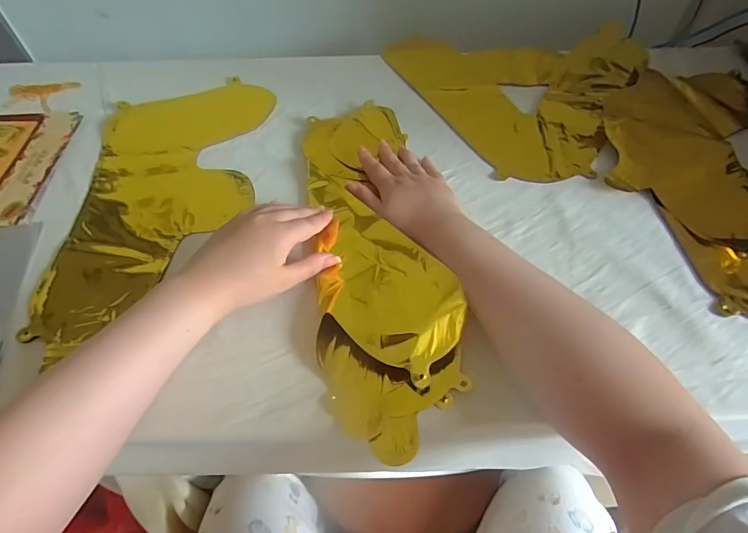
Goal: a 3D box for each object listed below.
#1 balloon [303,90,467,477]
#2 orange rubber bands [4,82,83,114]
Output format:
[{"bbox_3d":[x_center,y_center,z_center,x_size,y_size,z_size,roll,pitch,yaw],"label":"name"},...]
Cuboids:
[{"bbox_3d":[-0.006,-0.032,0.449,0.136,0.034,0.428,-8,54,-5],"label":"balloon"},{"bbox_3d":[-0.485,-0.250,0.627,0.095,0.009,0.080,10,56,8],"label":"orange rubber bands"}]

